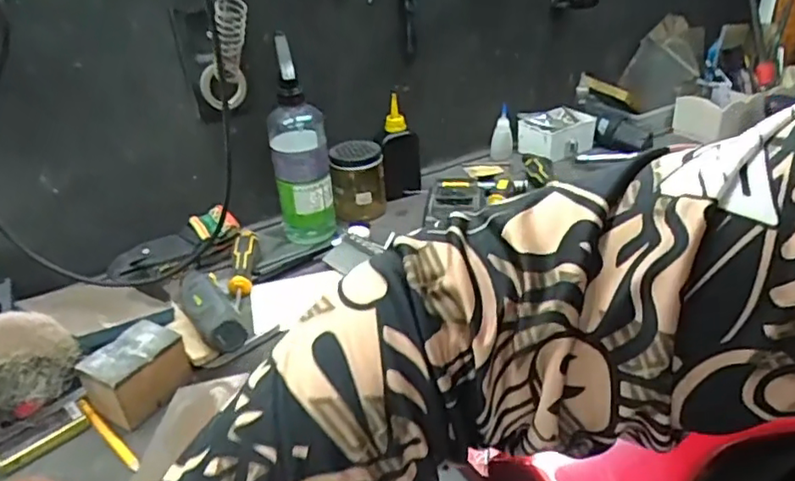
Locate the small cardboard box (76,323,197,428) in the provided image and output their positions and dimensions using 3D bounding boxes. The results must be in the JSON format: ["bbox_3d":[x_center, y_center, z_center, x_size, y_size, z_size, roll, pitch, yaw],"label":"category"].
[{"bbox_3d":[-0.227,0.116,0.529,0.057,0.057,0.086,15,34,25],"label":"small cardboard box"}]

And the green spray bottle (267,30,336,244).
[{"bbox_3d":[-0.117,-0.112,0.720,0.067,0.229,0.074,-5,30,-6],"label":"green spray bottle"}]

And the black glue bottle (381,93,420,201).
[{"bbox_3d":[0.006,-0.123,0.820,0.048,0.125,0.048,3,30,7],"label":"black glue bottle"}]

